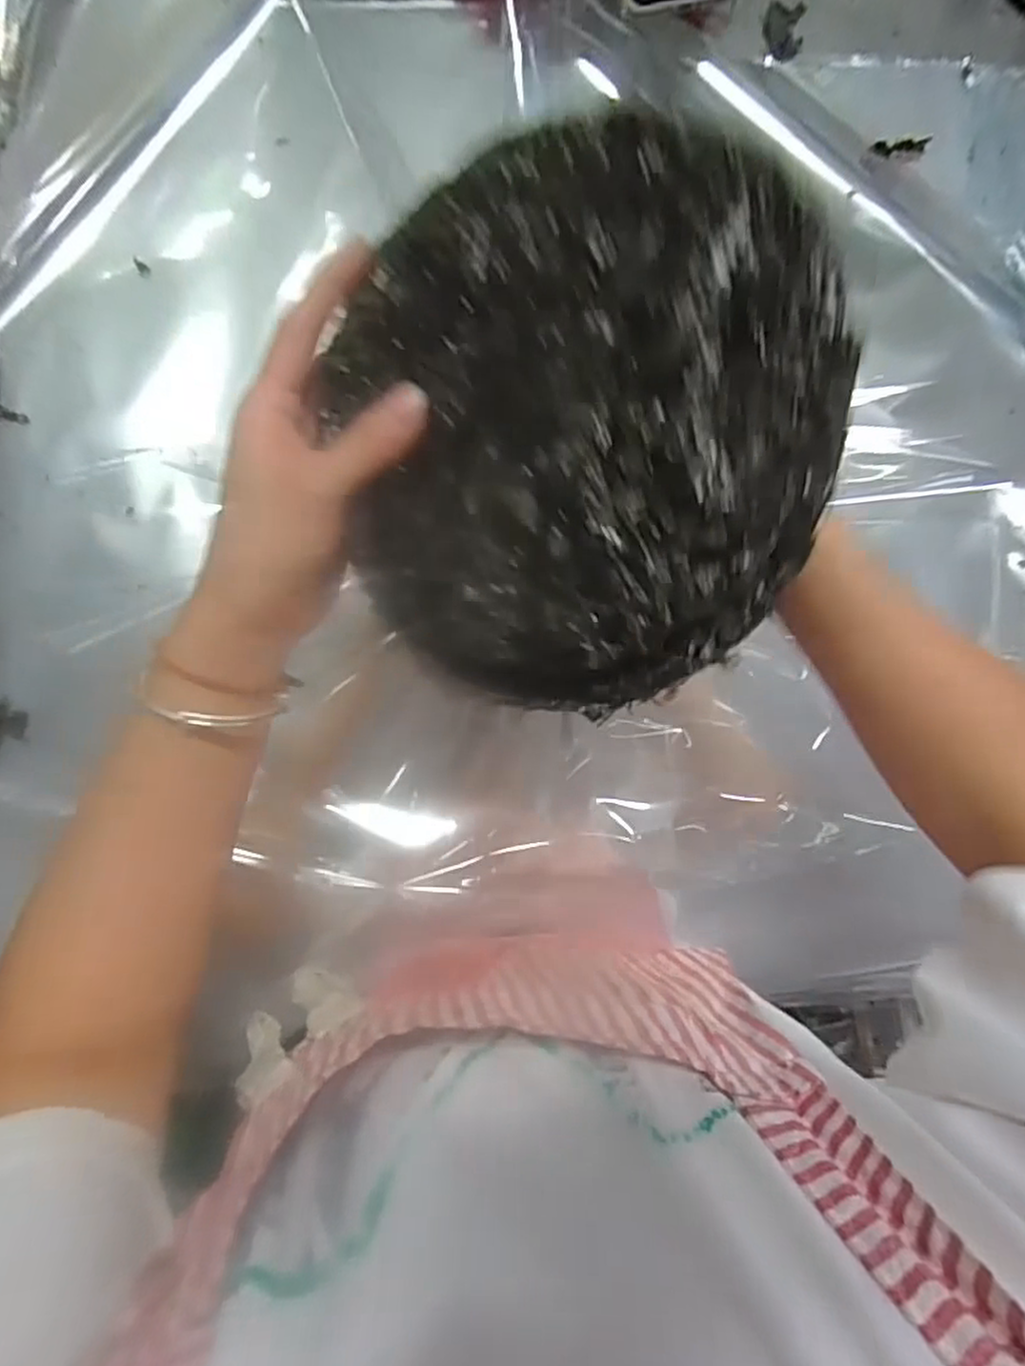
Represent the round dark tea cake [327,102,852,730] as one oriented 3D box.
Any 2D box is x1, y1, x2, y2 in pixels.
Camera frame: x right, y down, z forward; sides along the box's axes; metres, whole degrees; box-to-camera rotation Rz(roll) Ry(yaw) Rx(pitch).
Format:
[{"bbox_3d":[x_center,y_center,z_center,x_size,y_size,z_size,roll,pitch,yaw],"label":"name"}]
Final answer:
[{"bbox_3d":[0.017,-0.102,0.273,0.202,0.017,0.202,0,91,24],"label":"round dark tea cake"}]

